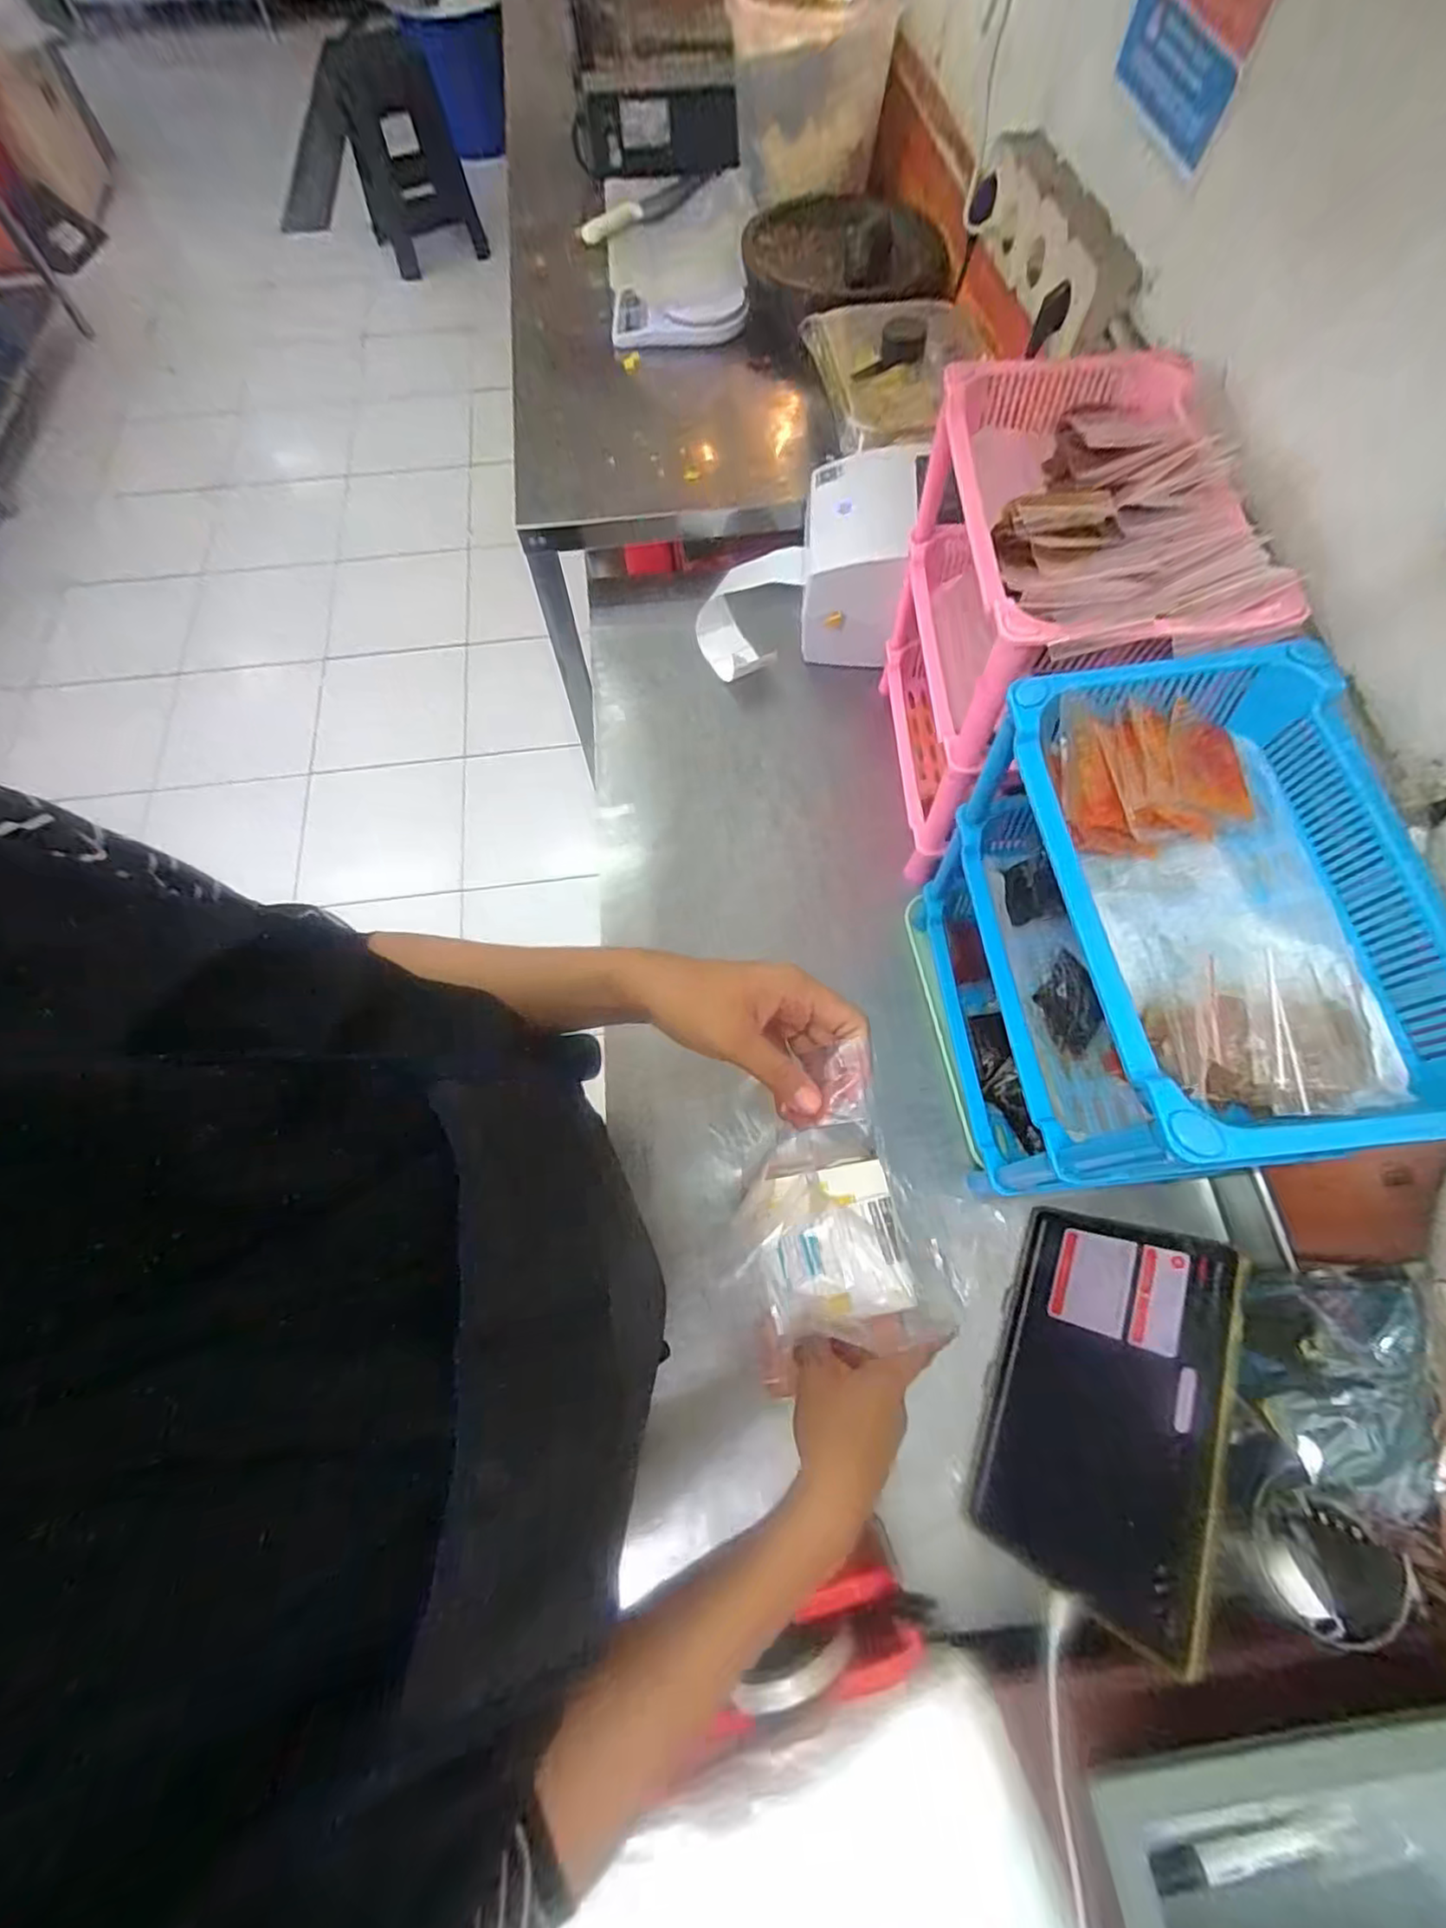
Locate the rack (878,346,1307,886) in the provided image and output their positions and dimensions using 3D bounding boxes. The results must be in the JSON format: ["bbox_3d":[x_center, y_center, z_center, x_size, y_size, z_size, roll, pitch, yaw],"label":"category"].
[{"bbox_3d":[0.281,-0.298,0.643,0.181,0.349,0.318,0,68,1],"label":"rack"}]

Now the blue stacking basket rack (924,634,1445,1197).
[{"bbox_3d":[0.301,0.004,0.521,0.195,0.331,0.298,-7,68,-2],"label":"blue stacking basket rack"}]

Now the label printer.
[{"bbox_3d":[0.157,-0.492,0.837,0.108,0.149,0.178,4,68,2],"label":"label printer"}]

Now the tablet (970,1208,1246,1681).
[{"bbox_3d":[0.282,0.323,0.503,0.016,0.161,0.249,34,66,-30],"label":"tablet"}]

